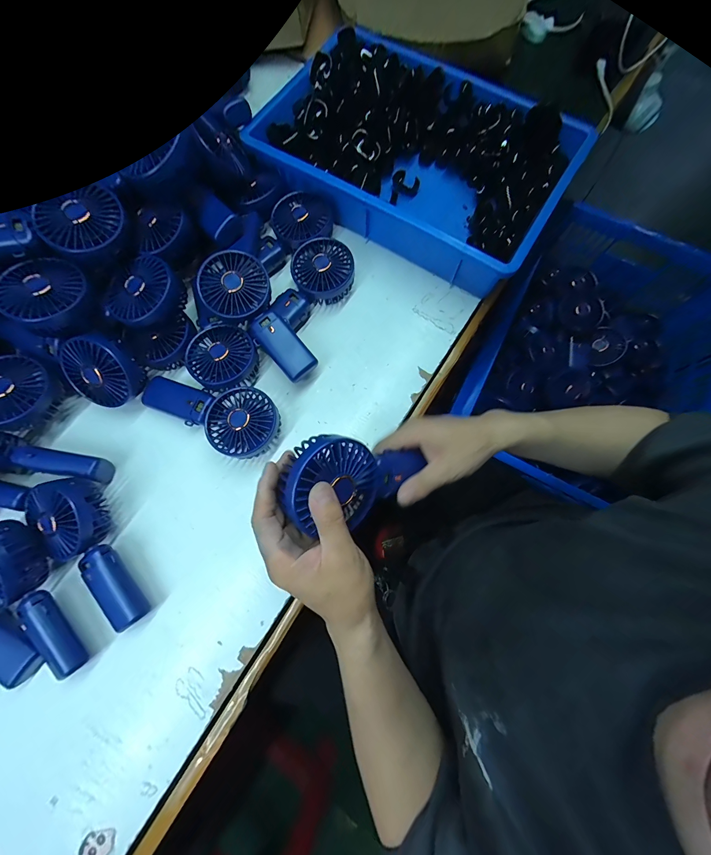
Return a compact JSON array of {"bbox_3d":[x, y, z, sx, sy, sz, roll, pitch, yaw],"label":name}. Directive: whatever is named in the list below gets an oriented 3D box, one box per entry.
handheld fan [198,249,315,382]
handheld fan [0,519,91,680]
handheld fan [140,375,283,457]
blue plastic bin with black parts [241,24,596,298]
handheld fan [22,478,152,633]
[{"bbox_3d":[-0.120,-0.140,0.422,0.081,0.034,0.179,-39,93,-8],"label":"handheld fan"},{"bbox_3d":[-0.335,0.178,0.344,0.036,0.085,0.167,-29,78,-7],"label":"handheld fan"},{"bbox_3d":[-0.180,-0.029,0.417,0.180,0.047,0.086,30,78,7],"label":"handheld fan"},{"bbox_3d":[0.091,-0.397,0.499,0.409,0.108,0.275,31,78,7],"label":"blue plastic bin with black parts"},{"bbox_3d":[-0.297,0.142,0.363,0.067,0.072,0.174,-30,78,-7],"label":"handheld fan"}]

